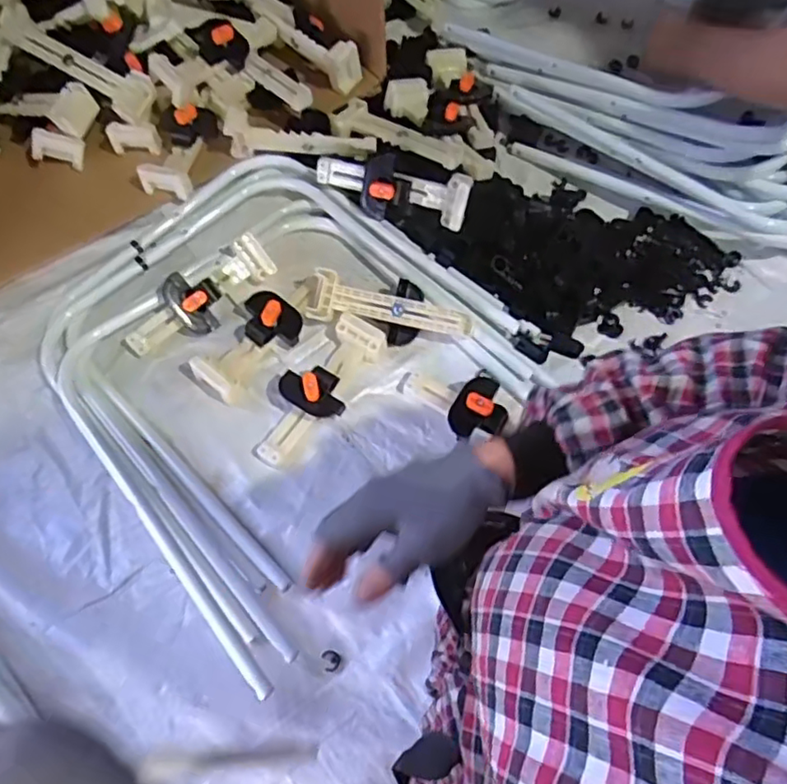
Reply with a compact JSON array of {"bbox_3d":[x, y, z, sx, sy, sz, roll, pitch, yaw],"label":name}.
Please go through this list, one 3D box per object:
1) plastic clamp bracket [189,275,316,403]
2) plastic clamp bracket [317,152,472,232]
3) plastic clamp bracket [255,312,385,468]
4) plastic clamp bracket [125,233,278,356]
[{"bbox_3d":[-0.159,-0.073,0.756,0.075,0.044,0.182,31,69,12],"label":"plastic clamp bracket"},{"bbox_3d":[-0.002,-0.261,0.812,0.203,0.050,0.070,10,94,1],"label":"plastic clamp bracket"},{"bbox_3d":[-0.090,-0.007,0.717,0.081,0.039,0.196,25,68,10],"label":"plastic clamp bracket"},{"bbox_3d":[-0.239,-0.118,0.763,0.197,0.060,0.064,-38,72,-16],"label":"plastic clamp bracket"}]

